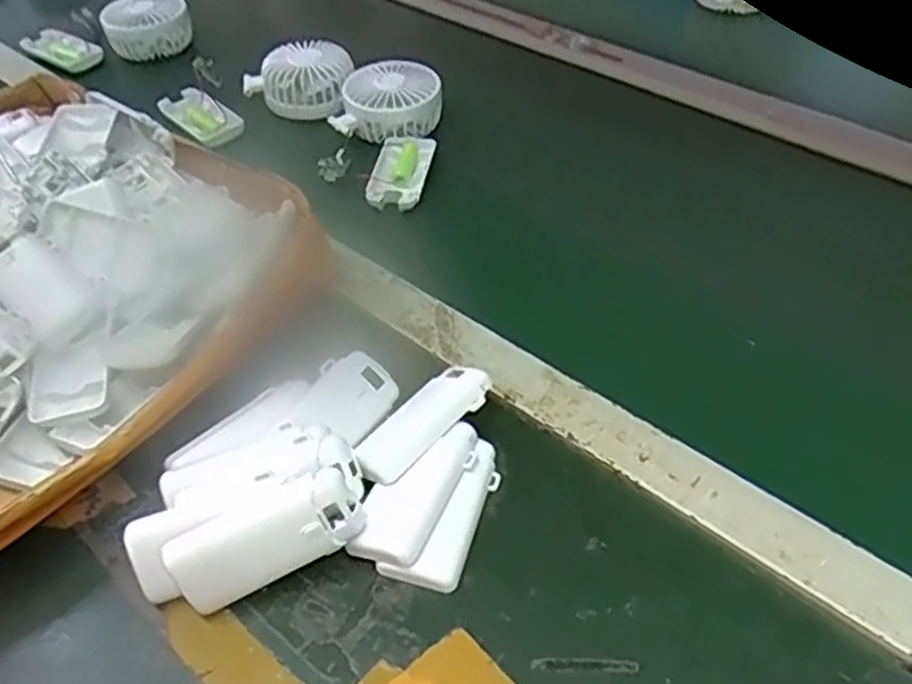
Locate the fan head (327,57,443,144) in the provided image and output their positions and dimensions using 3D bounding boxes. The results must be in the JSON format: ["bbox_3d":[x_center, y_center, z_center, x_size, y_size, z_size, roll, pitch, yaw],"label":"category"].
[{"bbox_3d":[-0.060,-0.220,0.707,0.089,0.044,0.072,7,45,8],"label":"fan head"}]

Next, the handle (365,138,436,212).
[{"bbox_3d":[-0.047,-0.141,0.656,0.045,0.014,0.087,6,45,7],"label":"handle"}]

